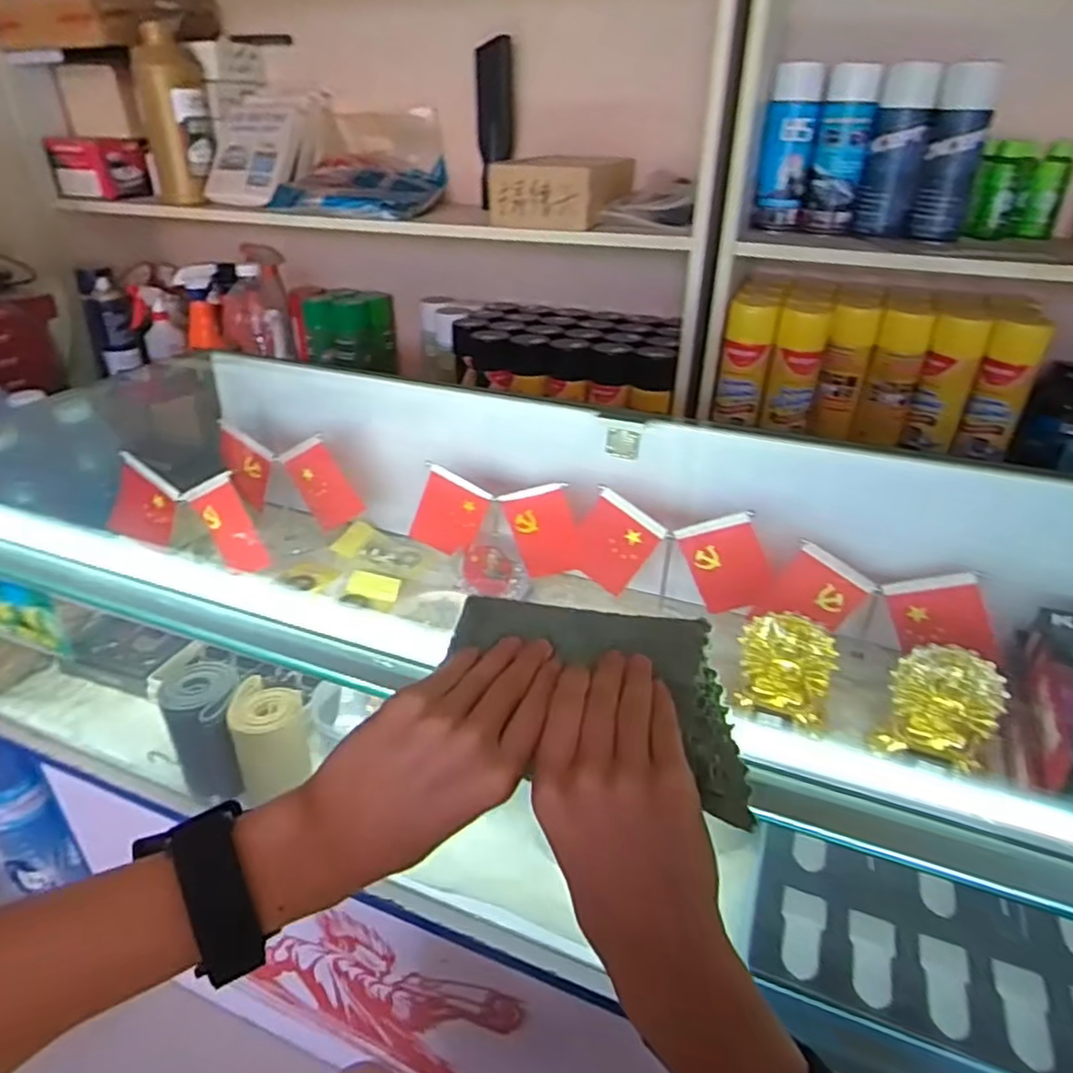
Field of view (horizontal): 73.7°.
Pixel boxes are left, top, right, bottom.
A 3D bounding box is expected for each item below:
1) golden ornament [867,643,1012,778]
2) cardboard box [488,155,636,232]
[{"bbox_3d":[0.338,0.146,0.600,0.082,0.105,0.042,22,36,32],"label":"golden ornament"},{"bbox_3d":[0.048,-0.532,1.105,0.176,0.078,0.249,10,31,15],"label":"cardboard box"}]

